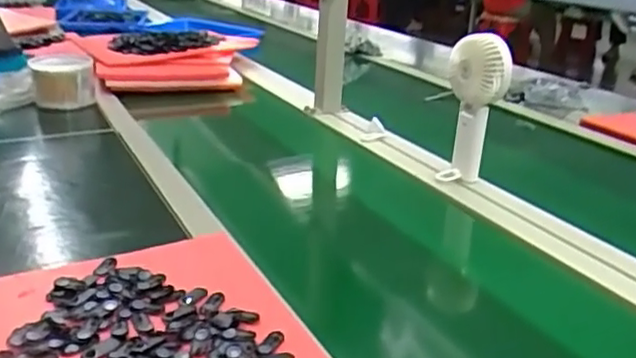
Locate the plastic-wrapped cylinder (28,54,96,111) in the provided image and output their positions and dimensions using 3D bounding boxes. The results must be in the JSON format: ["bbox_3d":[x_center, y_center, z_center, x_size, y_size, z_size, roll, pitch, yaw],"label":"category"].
[{"bbox_3d":[-0.466,-0.184,1.189,0.106,0.073,0.122,-5,23,-18],"label":"plastic-wrapped cylinder"}]

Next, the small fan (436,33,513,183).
[{"bbox_3d":[0.208,-0.089,0.876,0.073,0.204,0.074,2,21,1],"label":"small fan"}]

